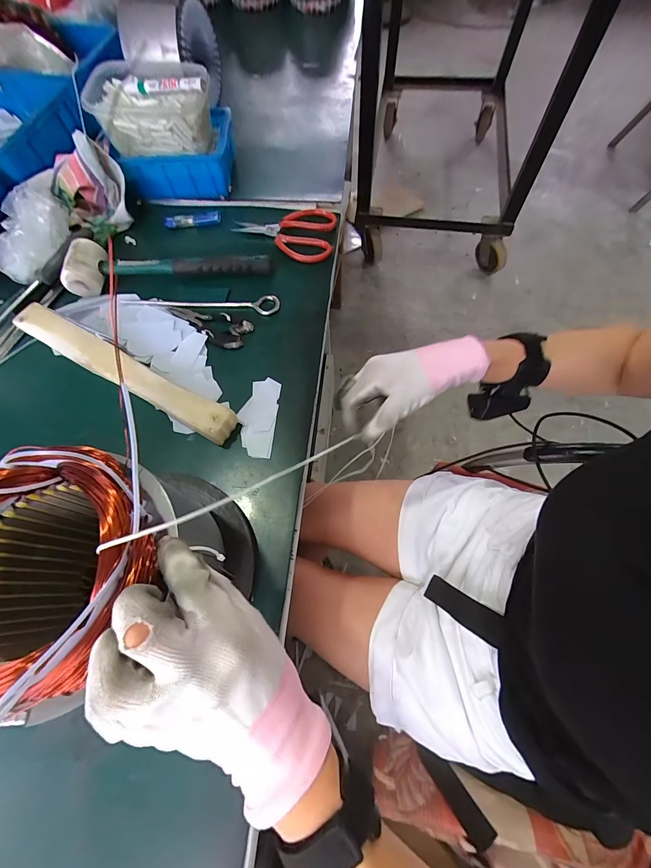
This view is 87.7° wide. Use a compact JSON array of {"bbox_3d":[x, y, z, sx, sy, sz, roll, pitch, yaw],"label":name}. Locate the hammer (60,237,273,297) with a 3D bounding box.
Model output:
[{"bbox_3d":[-0.220,-0.250,0.478,0.284,0.047,0.067,-8,66,-1],"label":"hammer"}]

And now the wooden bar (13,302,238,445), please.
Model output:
[{"bbox_3d":[-0.249,-0.081,0.421,0.321,0.038,0.045,27,70,13],"label":"wooden bar"}]

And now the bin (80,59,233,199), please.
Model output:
[{"bbox_3d":[-0.251,-0.473,0.536,0.195,0.122,0.139,-3,66,1],"label":"bin"}]

